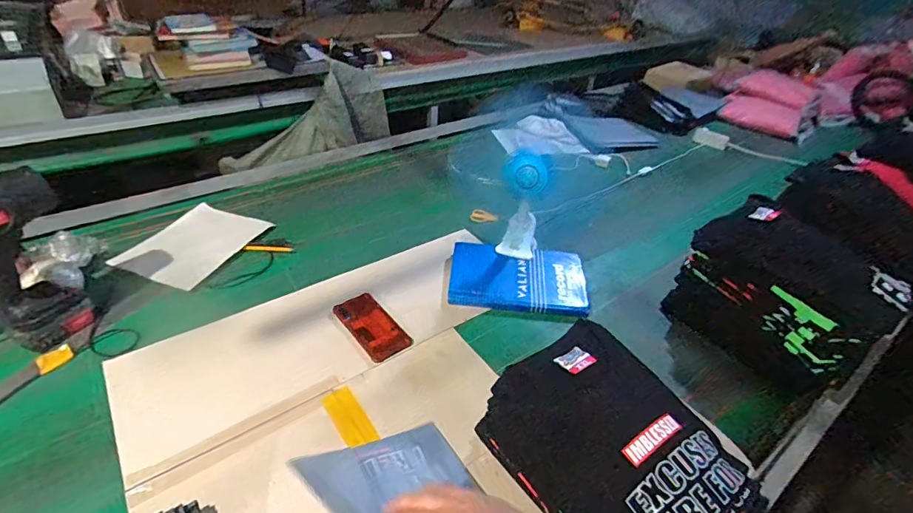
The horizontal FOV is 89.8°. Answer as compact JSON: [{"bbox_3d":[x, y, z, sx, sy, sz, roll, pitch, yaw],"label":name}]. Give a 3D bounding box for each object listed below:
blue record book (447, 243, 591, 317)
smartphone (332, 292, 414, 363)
[{"bbox_3d":[0.127,0.047,0.961,0.282,0.043,0.183,7,37,3],"label":"blue record book"},{"bbox_3d":[-0.154,0.125,0.844,0.082,0.011,0.155,-24,45,-32],"label":"smartphone"}]

